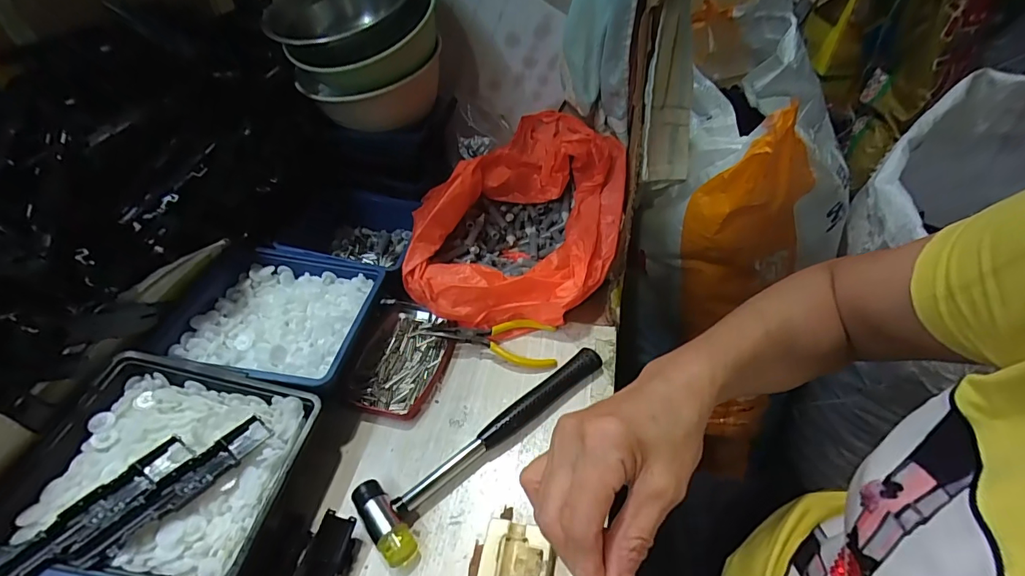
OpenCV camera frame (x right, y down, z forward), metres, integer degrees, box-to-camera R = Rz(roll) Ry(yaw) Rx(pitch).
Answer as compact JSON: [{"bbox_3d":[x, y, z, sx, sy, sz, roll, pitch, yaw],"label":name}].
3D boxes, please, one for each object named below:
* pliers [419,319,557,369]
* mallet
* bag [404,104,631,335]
[{"bbox_3d":[-0.025,0.051,0.451,0.133,0.020,0.048,1,45,5],"label":"pliers"},{"bbox_3d":[-0.015,0.120,0.387,0.230,0.020,0.061,-34,52,-26],"label":"mallet"},{"bbox_3d":[0.017,-0.084,0.519,0.203,0.107,0.284,11,47,14],"label":"bag"}]

